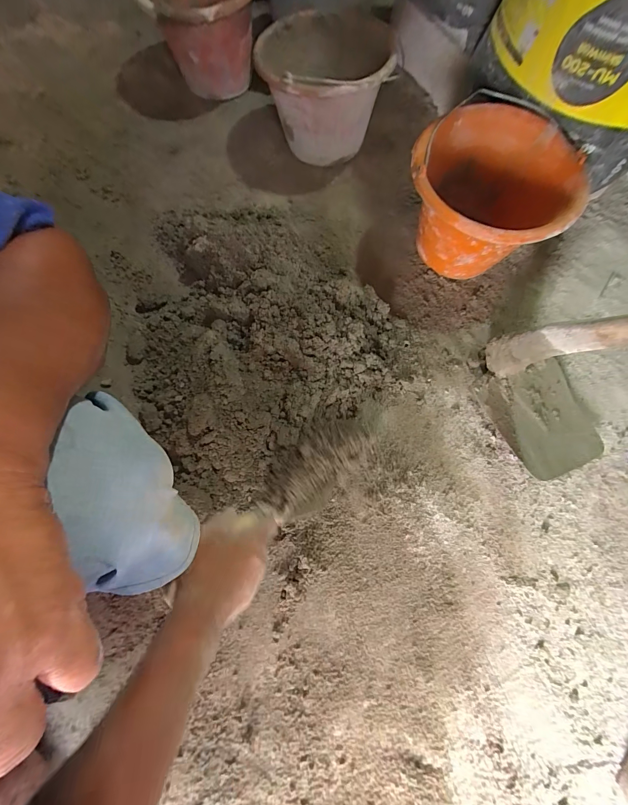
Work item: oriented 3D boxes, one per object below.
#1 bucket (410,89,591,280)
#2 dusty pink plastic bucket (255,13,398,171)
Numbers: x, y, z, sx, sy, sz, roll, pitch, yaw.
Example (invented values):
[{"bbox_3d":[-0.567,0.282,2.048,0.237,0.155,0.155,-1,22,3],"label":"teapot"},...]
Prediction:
[{"bbox_3d":[0.277,-0.325,0.559,0.242,0.177,0.242,0,72,0],"label":"bucket"},{"bbox_3d":[0.020,-0.577,0.633,0.222,0.188,0.211,0,72,-1],"label":"dusty pink plastic bucket"}]

